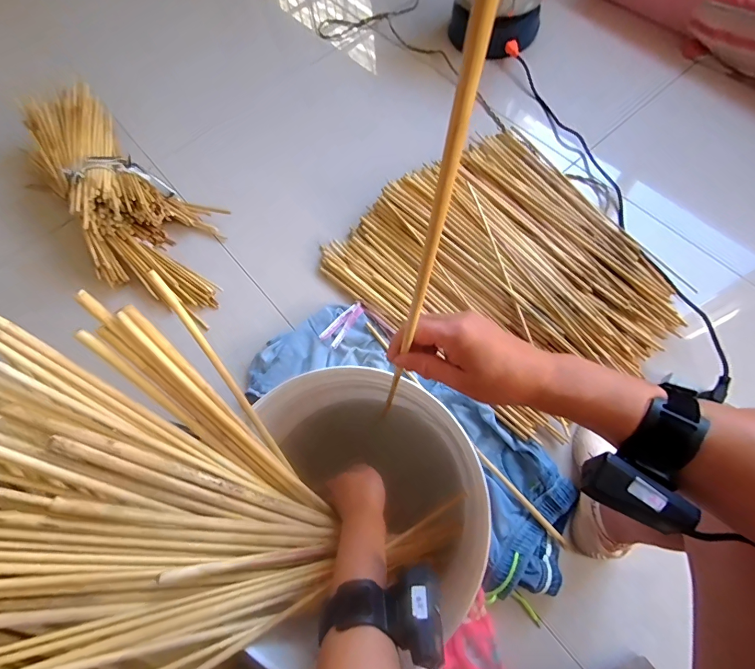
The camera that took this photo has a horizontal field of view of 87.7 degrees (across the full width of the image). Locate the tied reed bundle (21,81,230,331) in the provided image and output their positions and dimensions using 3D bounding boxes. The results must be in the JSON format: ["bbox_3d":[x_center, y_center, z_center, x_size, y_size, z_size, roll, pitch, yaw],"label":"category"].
[{"bbox_3d":[-0.635,-0.343,0.967,0.268,0.140,0.755,-32,83,-15],"label":"tied reed bundle"}]

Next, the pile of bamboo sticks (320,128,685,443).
[{"bbox_3d":[0.281,-0.141,0.871,0.600,0.092,0.635,-37,71,-9],"label":"pile of bamboo sticks"}]

